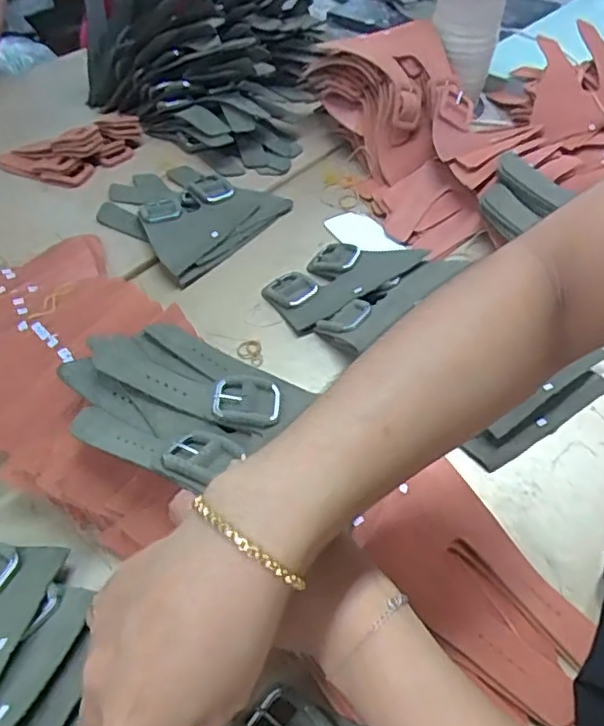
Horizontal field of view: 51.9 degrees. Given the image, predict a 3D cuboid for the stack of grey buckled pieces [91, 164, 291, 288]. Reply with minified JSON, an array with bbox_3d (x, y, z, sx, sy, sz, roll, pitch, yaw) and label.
[{"bbox_3d":[-0.135,-0.179,0.706,0.180,0.035,0.171,30,54,25],"label":"stack of grey buckled pieces"}]

